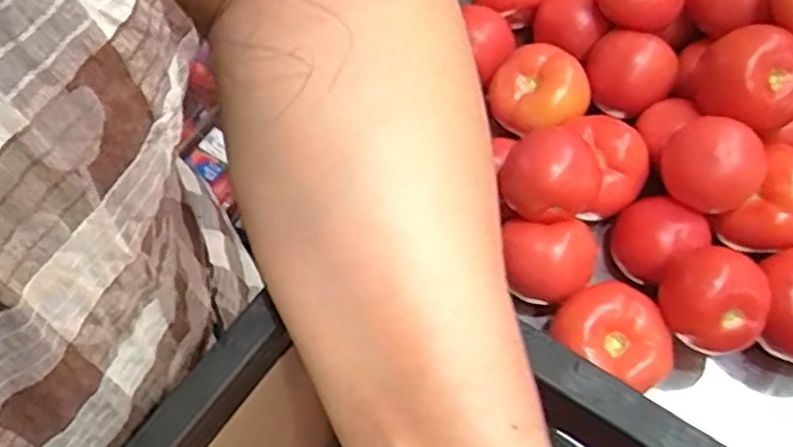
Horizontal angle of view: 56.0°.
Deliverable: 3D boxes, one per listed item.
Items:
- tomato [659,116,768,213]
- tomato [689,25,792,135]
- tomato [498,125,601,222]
[{"bbox_3d":[0.217,-0.043,0.509,0.065,0.050,0.060,0,67,1],"label":"tomato"},{"bbox_3d":[0.250,-0.098,0.529,0.076,0.062,0.064,39,73,16],"label":"tomato"},{"bbox_3d":[0.105,-0.033,0.512,0.059,0.048,0.055,0,67,1],"label":"tomato"}]

